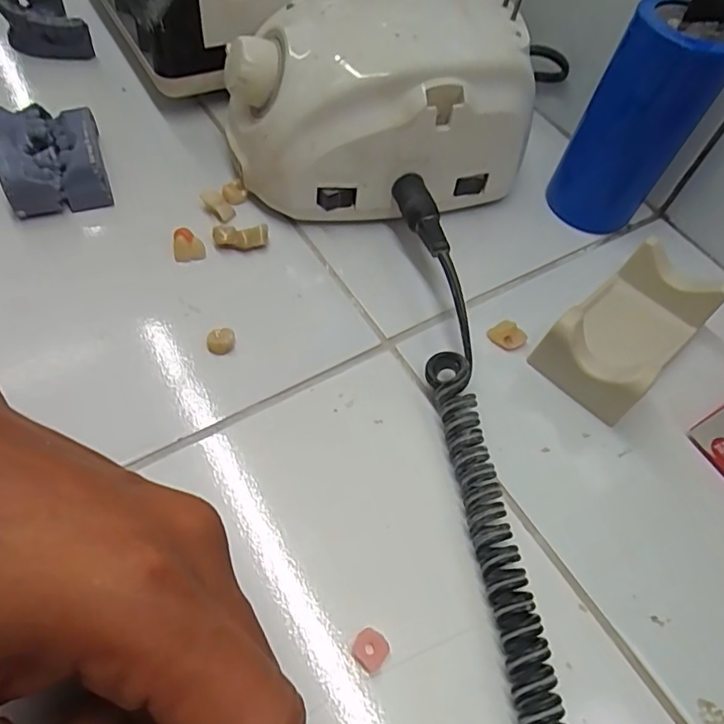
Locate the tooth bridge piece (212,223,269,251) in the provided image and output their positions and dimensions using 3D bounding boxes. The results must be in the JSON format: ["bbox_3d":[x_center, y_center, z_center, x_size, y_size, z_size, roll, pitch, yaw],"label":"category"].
[{"bbox_3d":[-0.058,-0.060,0.267,0.025,0.010,0.008,-3,58,-10],"label":"tooth bridge piece"}]

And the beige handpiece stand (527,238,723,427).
[{"bbox_3d":[0.117,-0.013,0.247,0.089,0.035,0.045,-37,69,-27],"label":"beige handpiece stand"}]

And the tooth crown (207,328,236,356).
[{"bbox_3d":[-0.060,-0.009,0.236,0.012,0.008,0.008,-29,66,-24],"label":"tooth crown"}]

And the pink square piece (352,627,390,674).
[{"bbox_3d":[0.003,0.095,0.182,0.011,0.005,0.011,41,61,18],"label":"pink square piece"}]

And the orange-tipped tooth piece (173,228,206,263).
[{"bbox_3d":[-0.082,-0.056,0.261,0.014,0.011,0.010,-12,60,-15],"label":"orange-tipped tooth piece"}]

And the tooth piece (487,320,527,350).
[{"bbox_3d":[0.068,-0.011,0.258,0.016,0.009,0.012,33,59,13],"label":"tooth piece"}]

